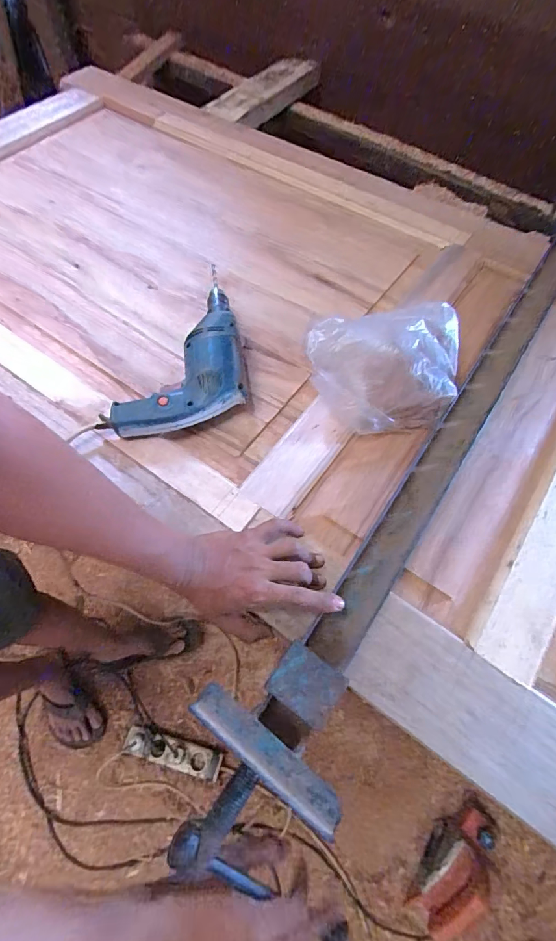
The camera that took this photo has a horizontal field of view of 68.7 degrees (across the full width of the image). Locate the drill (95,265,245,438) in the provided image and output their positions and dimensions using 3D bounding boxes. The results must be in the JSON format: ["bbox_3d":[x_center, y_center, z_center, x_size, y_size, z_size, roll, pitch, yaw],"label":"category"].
[{"bbox_3d":[-0.137,-0.155,0.562,0.179,0.068,0.234,-5,62,-4],"label":"drill"}]

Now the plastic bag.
[{"bbox_3d":[0.145,-0.132,0.534,0.213,0.098,0.141,-11,62,-7],"label":"plastic bag"}]

